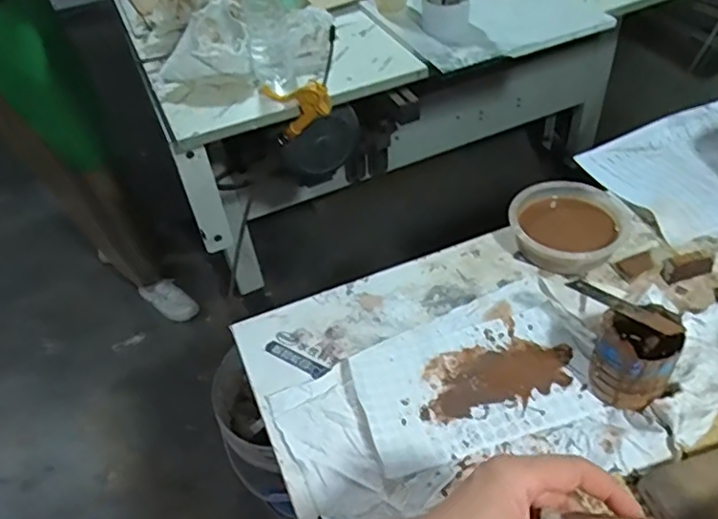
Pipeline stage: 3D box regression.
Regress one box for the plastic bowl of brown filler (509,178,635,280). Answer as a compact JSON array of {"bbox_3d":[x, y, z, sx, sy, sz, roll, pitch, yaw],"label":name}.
[{"bbox_3d":[0.241,-0.040,0.699,0.122,0.035,0.144,30,56,31],"label":"plastic bowl of brown filler"}]

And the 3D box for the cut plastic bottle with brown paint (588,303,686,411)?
[{"bbox_3d":[0.246,0.086,0.539,0.068,0.068,0.072,26,54,29],"label":"cut plastic bottle with brown paint"}]

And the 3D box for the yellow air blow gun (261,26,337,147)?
[{"bbox_3d":[-0.087,-0.265,0.940,0.105,0.223,0.053,41,52,-10],"label":"yellow air blow gun"}]

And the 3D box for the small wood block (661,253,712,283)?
[{"bbox_3d":[0.354,0.009,0.653,0.053,0.027,0.018,-13,45,-5],"label":"small wood block"}]

